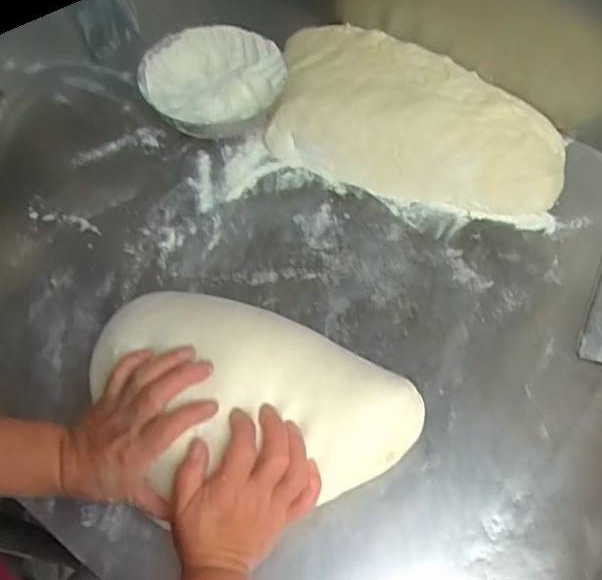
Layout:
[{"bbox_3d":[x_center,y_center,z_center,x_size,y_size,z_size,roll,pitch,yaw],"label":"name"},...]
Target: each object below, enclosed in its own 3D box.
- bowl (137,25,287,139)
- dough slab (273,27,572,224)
[{"bbox_3d":[-0.119,-0.270,0.803,0.186,0.076,0.170,-1,60,2],"label":"bowl"},{"bbox_3d":[0.131,-0.216,0.764,0.409,0.048,0.216,26,64,16],"label":"dough slab"}]

